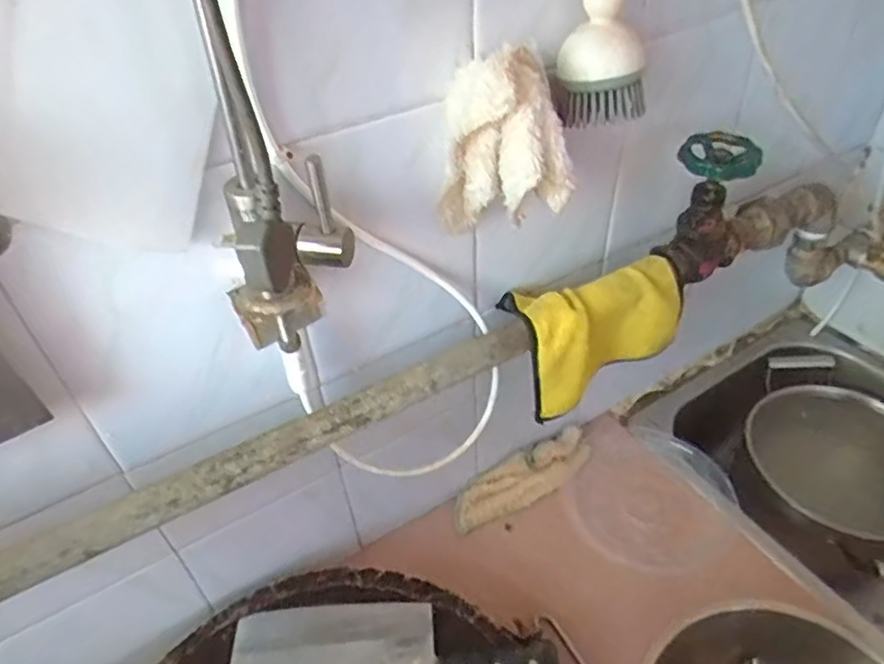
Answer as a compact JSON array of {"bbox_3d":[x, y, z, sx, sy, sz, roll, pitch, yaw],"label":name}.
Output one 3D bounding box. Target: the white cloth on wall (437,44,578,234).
[{"bbox_3d":[0.041,-0.116,0.407,0.087,0.123,0.048,23,49,26],"label":"white cloth on wall"}]

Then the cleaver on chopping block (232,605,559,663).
[{"bbox_3d":[-0.045,0.268,0.536,0.267,0.021,0.076,-4,42,0],"label":"cleaver on chopping block"}]

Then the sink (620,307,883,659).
[{"bbox_3d":[0.475,0.209,0.758,0.342,0.193,0.409,-23,46,-20],"label":"sink"}]

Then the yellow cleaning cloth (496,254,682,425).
[{"bbox_3d":[0.128,-0.013,0.551,0.151,0.096,0.084,-22,45,-18],"label":"yellow cleaning cloth"}]

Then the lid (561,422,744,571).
[{"bbox_3d":[0.227,0.179,0.687,0.155,0.024,0.159,-2,42,2],"label":"lid"}]

